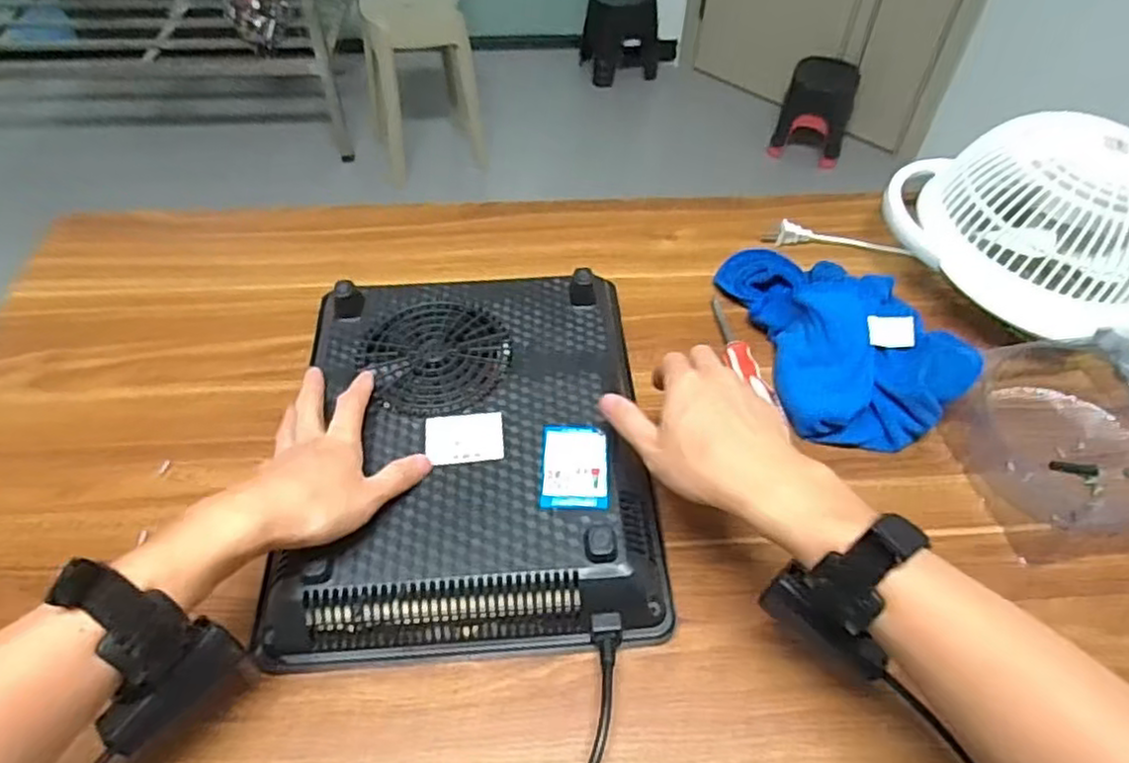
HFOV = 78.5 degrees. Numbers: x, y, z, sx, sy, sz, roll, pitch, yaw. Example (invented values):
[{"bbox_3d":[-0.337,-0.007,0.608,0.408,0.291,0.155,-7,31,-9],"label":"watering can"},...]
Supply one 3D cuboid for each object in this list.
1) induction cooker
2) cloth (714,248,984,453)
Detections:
[{"bbox_3d":[-0.073,0.040,0.530,0.264,0.053,0.314,-3,50,-4],"label":"induction cooker"},{"bbox_3d":[0.243,-0.050,0.606,0.136,0.072,0.217,-8,51,-8],"label":"cloth"}]

